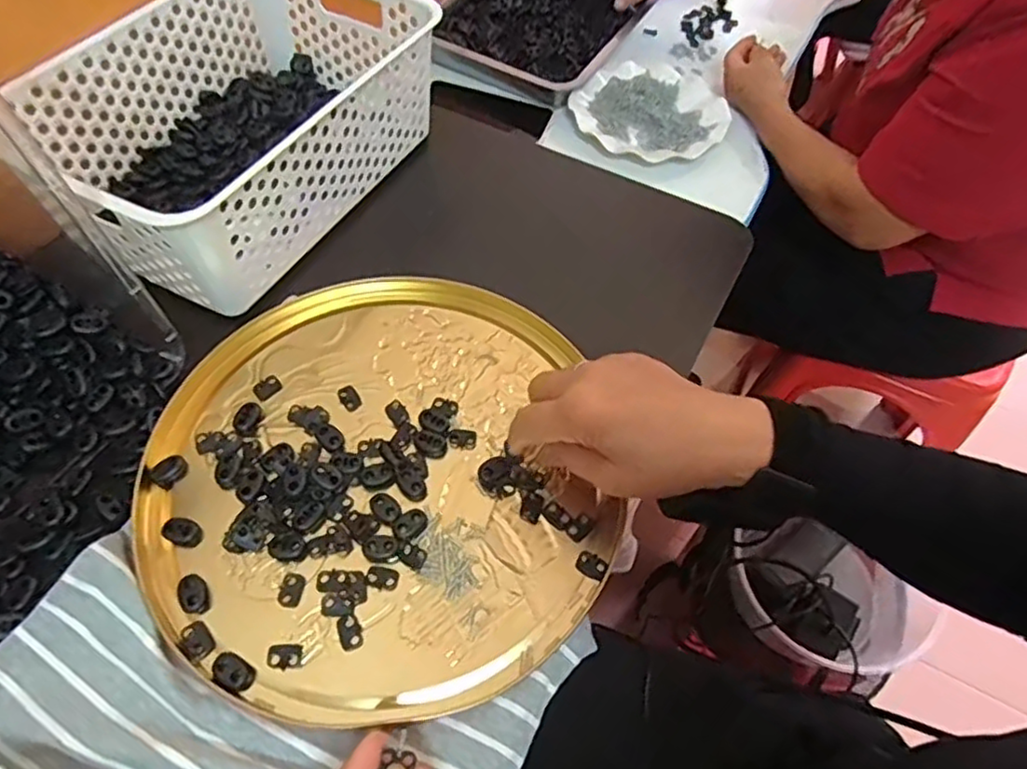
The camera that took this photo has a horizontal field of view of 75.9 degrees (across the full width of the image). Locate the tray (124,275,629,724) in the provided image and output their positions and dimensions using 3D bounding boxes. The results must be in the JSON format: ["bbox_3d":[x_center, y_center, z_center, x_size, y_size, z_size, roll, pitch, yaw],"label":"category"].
[{"bbox_3d":[-0.089,0.050,0.419,0.275,0.013,0.284,-11,58,-10],"label":"tray"}]

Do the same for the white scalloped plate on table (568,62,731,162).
[{"bbox_3d":[0.167,-0.331,0.790,0.173,0.012,0.173,2,57,-2],"label":"white scalloped plate on table"}]

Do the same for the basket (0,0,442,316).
[{"bbox_3d":[-0.215,-0.215,0.524,0.199,0.099,0.297,26,59,13],"label":"basket"}]

